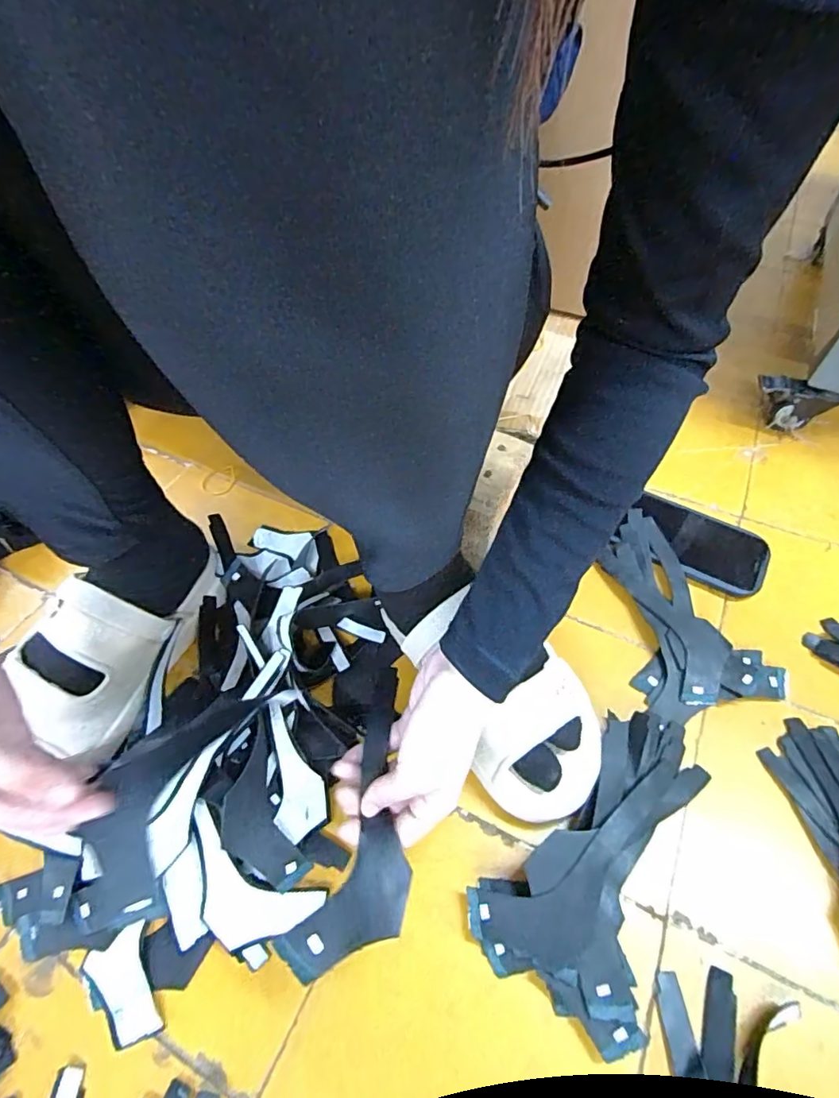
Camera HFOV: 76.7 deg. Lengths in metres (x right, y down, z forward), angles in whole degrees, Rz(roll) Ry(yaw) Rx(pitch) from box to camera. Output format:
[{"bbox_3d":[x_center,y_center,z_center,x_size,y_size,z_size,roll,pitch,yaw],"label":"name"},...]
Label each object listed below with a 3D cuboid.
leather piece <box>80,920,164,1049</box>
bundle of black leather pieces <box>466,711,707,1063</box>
[{"bbox_3d":[-0.194,0.287,0.345,0.037,0.005,0.062,-23,57,-14],"label":"leather piece"},{"bbox_3d":[0.131,0.205,0.381,0.111,0.034,0.211,28,60,20],"label":"bundle of black leather pieces"}]

